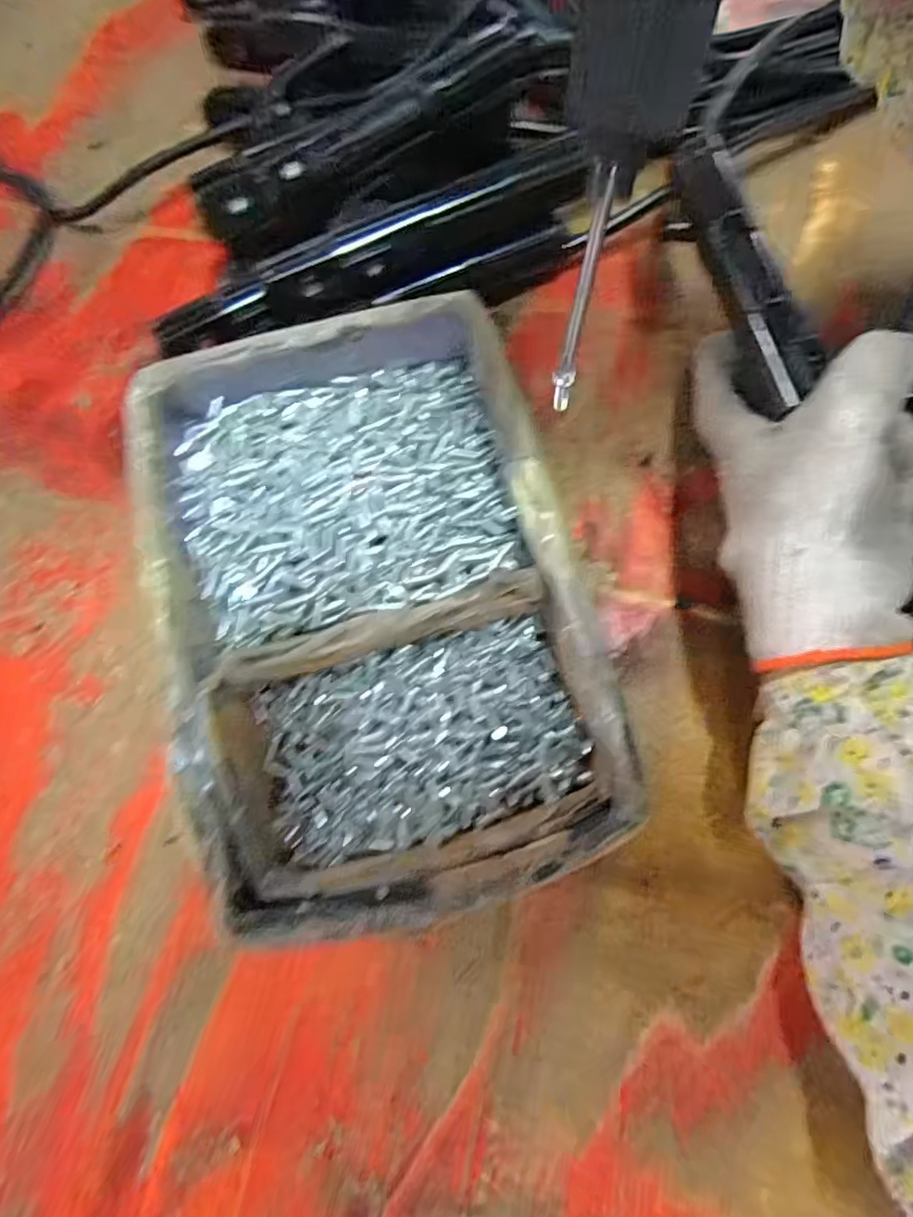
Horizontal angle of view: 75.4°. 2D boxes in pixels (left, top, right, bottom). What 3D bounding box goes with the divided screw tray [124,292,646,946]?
[{"bbox_3d":[-0.037,-0.005,0.271,0.177,0.061,0.258,-13,75,-2],"label":"divided screw tray"}]

